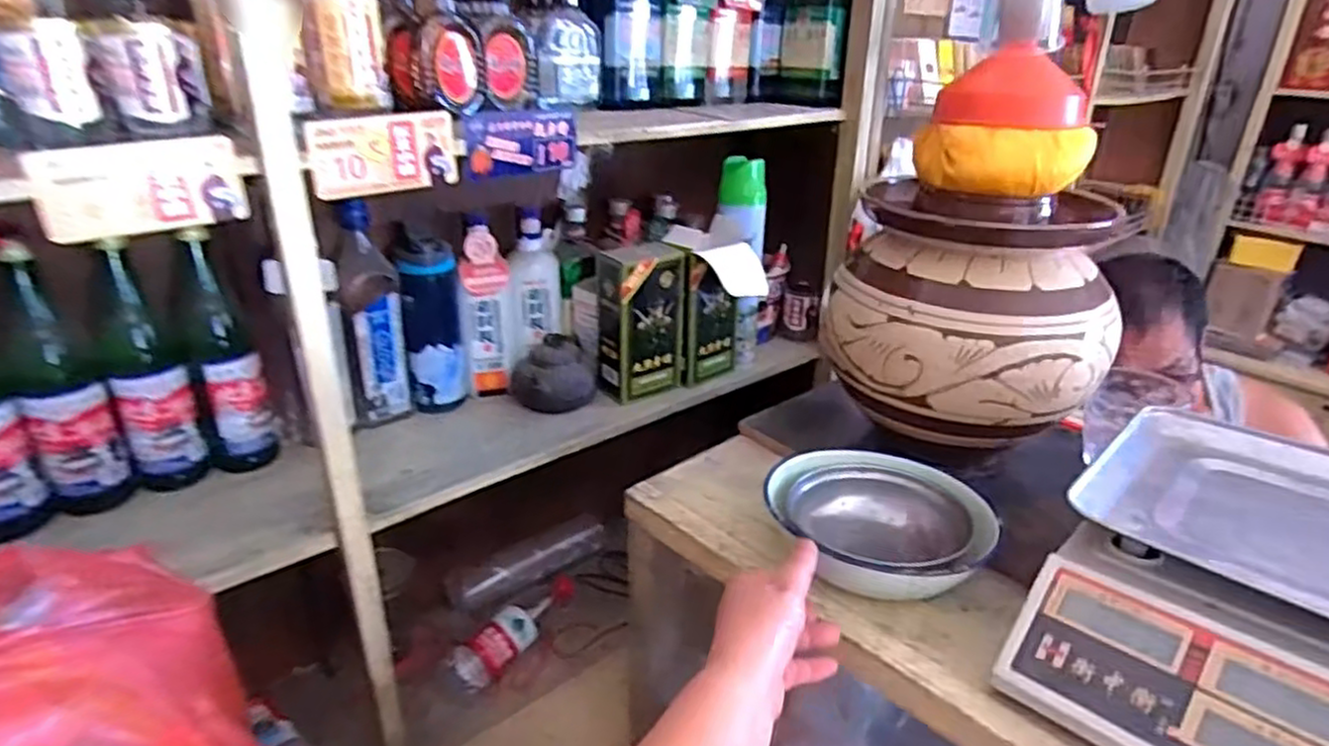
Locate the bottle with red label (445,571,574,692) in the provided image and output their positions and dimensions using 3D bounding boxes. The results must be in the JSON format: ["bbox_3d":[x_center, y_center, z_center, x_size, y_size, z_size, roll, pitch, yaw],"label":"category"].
[{"bbox_3d":[-0.196,0.350,0.997,0.053,0.061,0.226,16,28,30],"label":"bottle with red label"}]

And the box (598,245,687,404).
[{"bbox_3d":[-0.033,-0.066,0.918,0.098,0.183,0.069,-16,29,-34],"label":"box"}]

